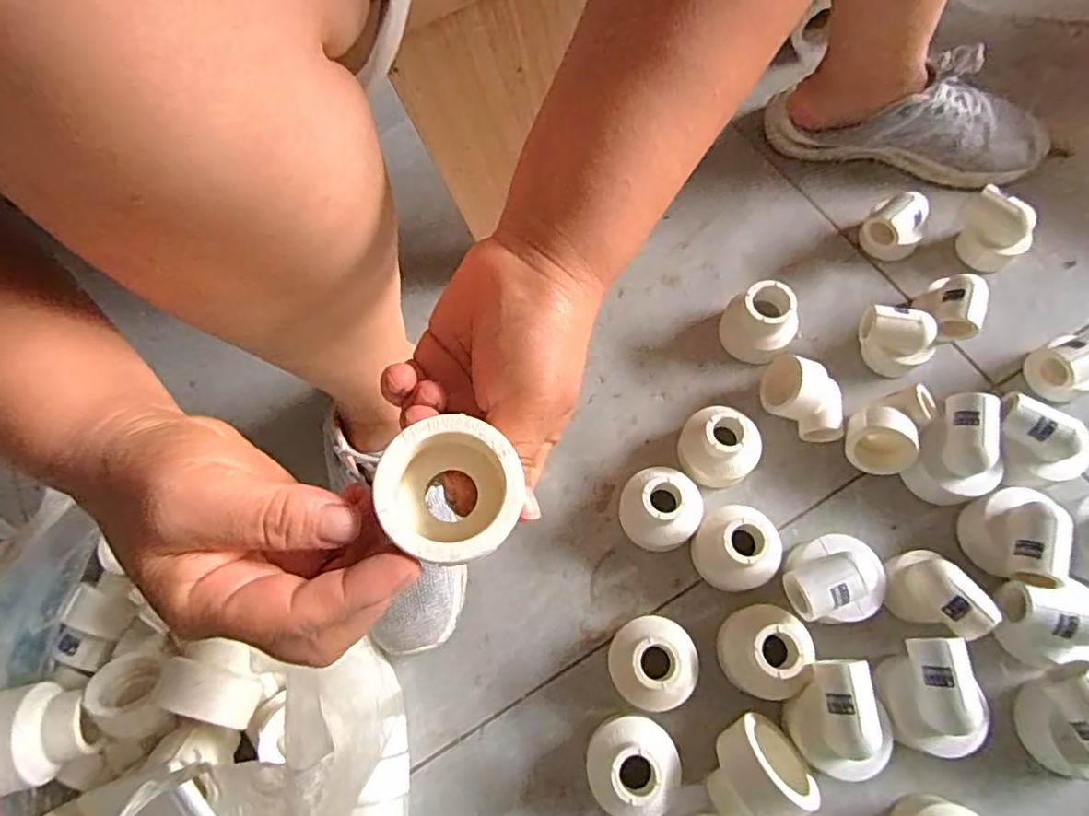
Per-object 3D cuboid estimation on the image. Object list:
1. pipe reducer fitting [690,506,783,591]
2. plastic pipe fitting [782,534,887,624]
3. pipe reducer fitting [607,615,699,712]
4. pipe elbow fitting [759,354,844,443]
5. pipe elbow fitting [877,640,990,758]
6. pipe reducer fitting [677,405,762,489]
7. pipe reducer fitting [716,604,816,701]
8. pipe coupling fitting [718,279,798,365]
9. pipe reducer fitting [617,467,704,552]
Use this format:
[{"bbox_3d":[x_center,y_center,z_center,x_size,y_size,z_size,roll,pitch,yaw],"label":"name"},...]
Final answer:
[{"bbox_3d":[0.147,0.107,0.459,0.063,0.053,0.060,-12,69,0],"label":"pipe reducer fitting"},{"bbox_3d":[0.211,0.126,0.444,0.074,0.067,0.063,-12,69,0],"label":"plastic pipe fitting"},{"bbox_3d":[0.079,0.184,0.434,0.060,0.053,0.060,-2,69,4],"label":"pipe reducer fitting"},{"bbox_3d":[0.213,-0.009,0.493,0.050,0.053,0.080,-42,72,-11],"label":"pipe elbow fitting"},{"bbox_3d":[0.259,0.197,0.413,0.055,0.060,0.072,-3,69,3],"label":"pipe elbow fitting"},{"bbox_3d":[0.141,0.032,0.488,0.061,0.049,0.058,-2,69,4],"label":"pipe reducer fitting"},{"bbox_3d":[0.158,0.173,0.428,0.055,0.053,0.060,0,70,1],"label":"pipe reducer fitting"},{"bbox_3d":[0.183,-0.073,0.523,0.063,0.057,0.055,29,74,14],"label":"pipe coupling fitting"},{"bbox_3d":[0.092,0.078,0.473,0.058,0.050,0.060,-14,69,0],"label":"pipe reducer fitting"}]

